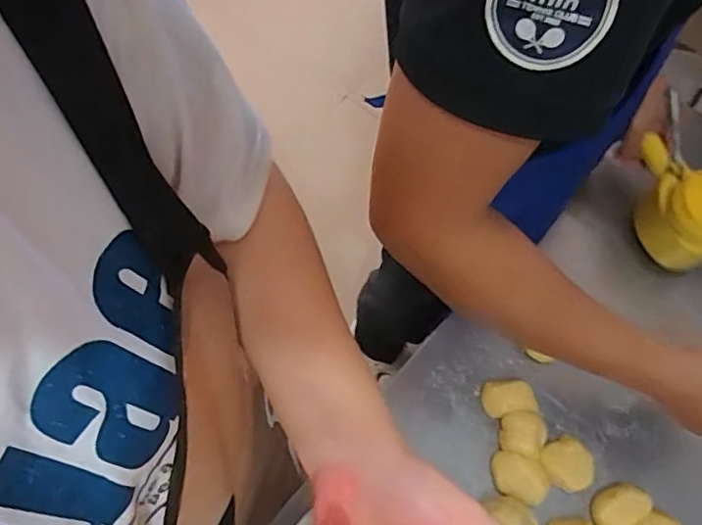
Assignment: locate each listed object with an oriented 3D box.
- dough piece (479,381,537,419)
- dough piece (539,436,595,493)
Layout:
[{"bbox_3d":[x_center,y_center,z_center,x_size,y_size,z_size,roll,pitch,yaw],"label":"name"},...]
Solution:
[{"bbox_3d":[0.170,0.149,0.605,0.056,0.026,0.035,-2,65,-3],"label":"dough piece"},{"bbox_3d":[0.223,0.210,0.578,0.048,0.022,0.050,1,64,-1],"label":"dough piece"}]

